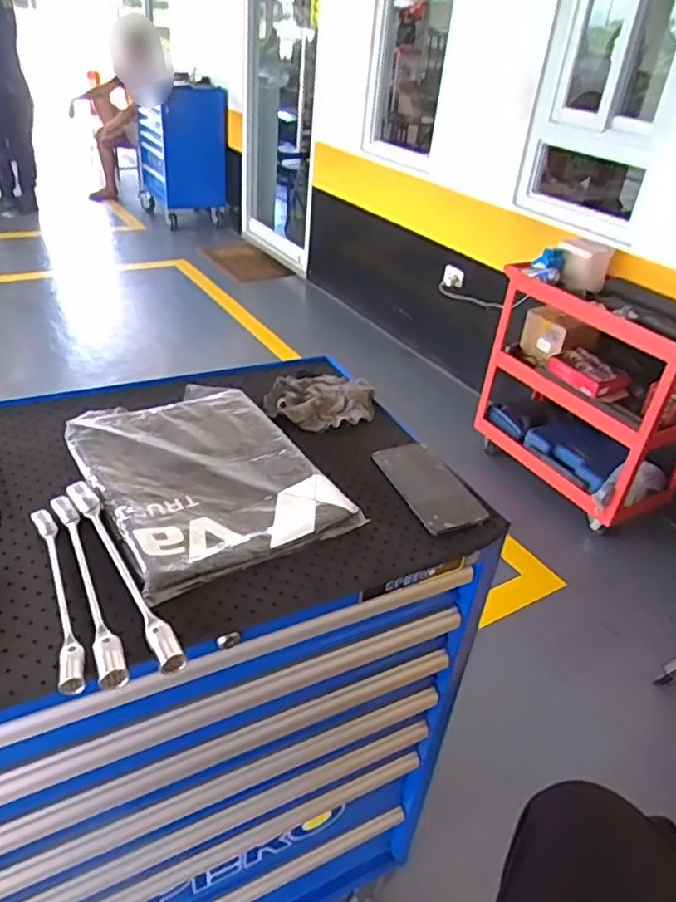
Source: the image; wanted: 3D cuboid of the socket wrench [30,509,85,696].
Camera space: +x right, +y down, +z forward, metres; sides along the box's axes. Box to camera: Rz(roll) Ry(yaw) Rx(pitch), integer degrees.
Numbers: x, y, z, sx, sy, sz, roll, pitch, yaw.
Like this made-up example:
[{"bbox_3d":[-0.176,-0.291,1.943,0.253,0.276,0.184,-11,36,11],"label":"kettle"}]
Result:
[{"bbox_3d":[-0.255,0.124,0.577,0.020,0.014,0.227,-12,38,-24],"label":"socket wrench"}]

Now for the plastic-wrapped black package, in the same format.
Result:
[{"bbox_3d":[-0.161,0.017,0.742,0.235,0.022,0.329,-16,40,-30],"label":"plastic-wrapped black package"}]

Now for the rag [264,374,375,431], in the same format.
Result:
[{"bbox_3d":[-0.024,-0.075,0.914,0.149,0.022,0.135,9,34,5],"label":"rag"}]

